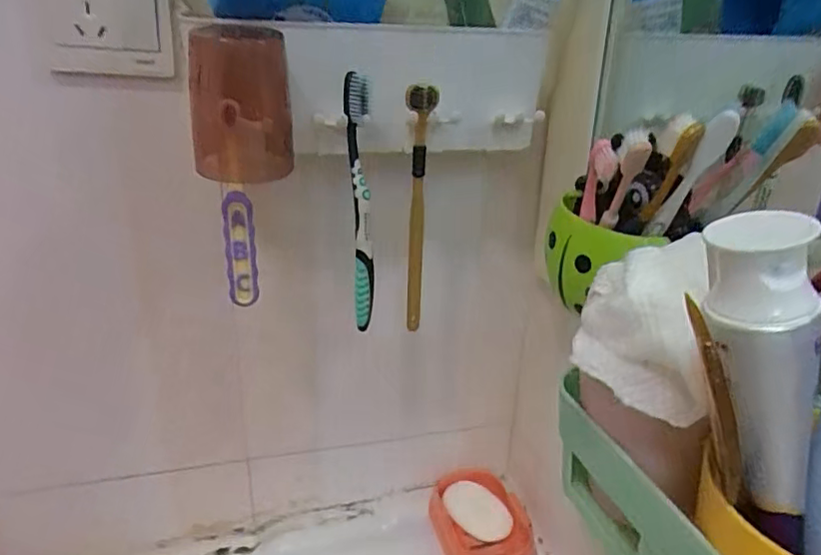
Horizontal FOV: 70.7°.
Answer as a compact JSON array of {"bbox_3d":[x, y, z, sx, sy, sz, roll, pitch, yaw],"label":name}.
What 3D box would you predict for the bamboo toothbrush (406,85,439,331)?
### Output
[{"bbox_3d":[0.005,-0.045,0.425,0.018,0.182,0.024,1,24,-3],"label":"bamboo toothbrush"}]

